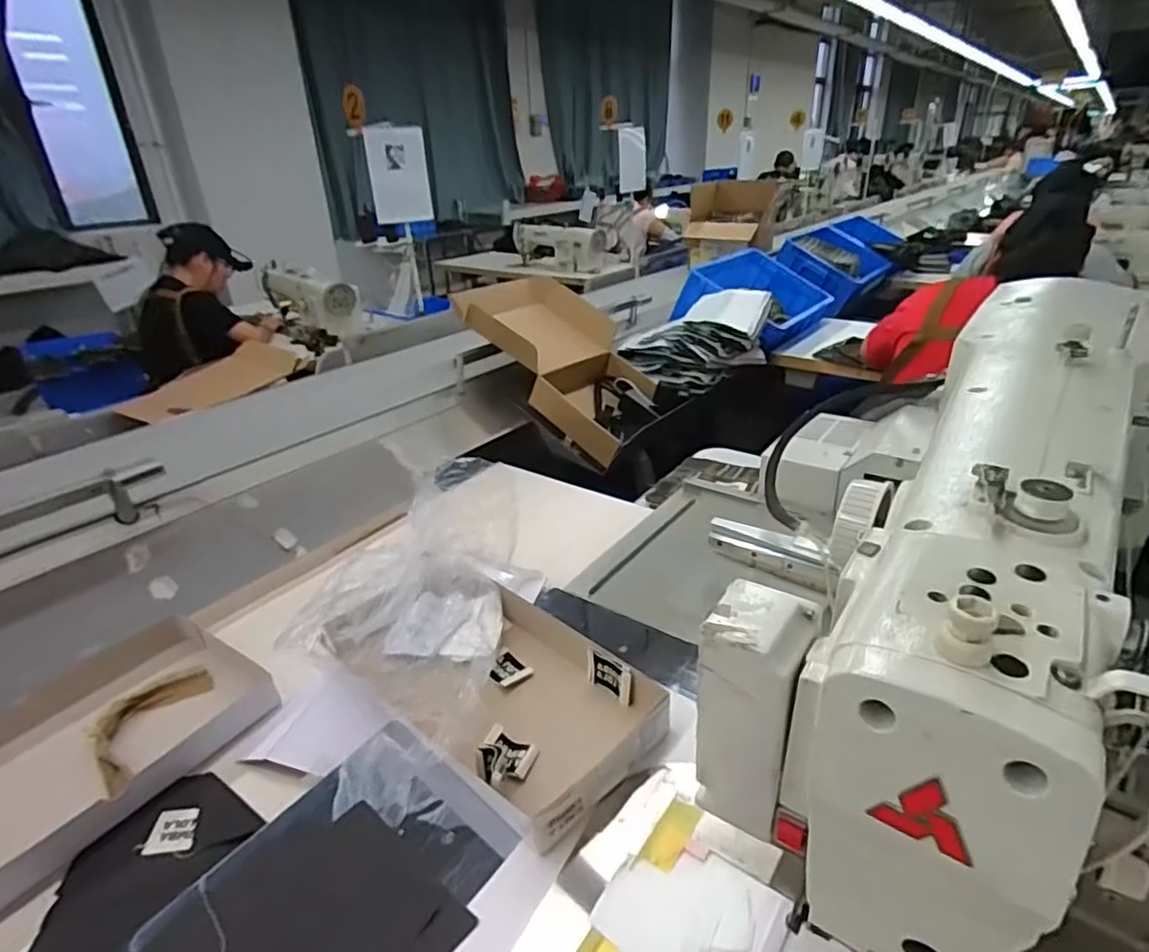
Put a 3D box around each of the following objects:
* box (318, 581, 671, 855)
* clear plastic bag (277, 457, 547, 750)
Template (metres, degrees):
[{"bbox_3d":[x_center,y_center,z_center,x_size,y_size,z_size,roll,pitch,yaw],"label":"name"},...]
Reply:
[{"bbox_3d":[-0.057,0.184,0.571,0.266,0.043,0.193,20,35,36],"label":"box"},{"bbox_3d":[-0.151,0.116,0.619,0.173,0.135,0.274,4,28,11],"label":"clear plastic bag"}]

